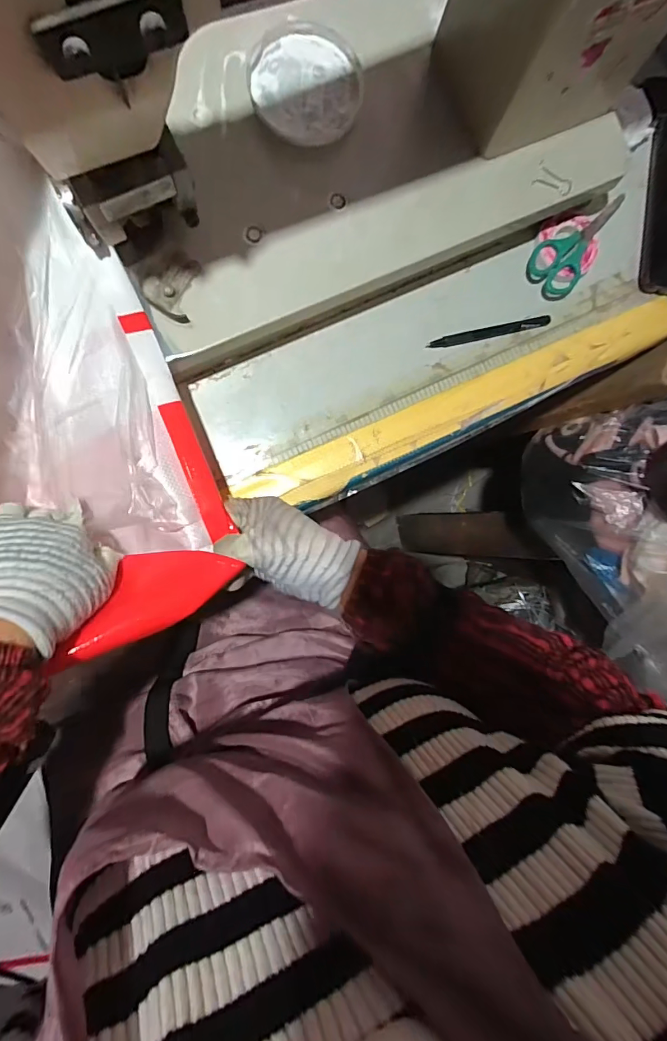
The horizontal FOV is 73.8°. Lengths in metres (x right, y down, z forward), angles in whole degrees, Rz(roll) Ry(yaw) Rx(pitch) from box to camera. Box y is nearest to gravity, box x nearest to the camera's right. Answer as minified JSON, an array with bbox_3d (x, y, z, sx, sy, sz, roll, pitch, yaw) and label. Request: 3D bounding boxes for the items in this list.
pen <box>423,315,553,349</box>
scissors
[{"bbox_3d":[0.153,-0.184,0.433,0.125,0.006,0.011,-15,91,-6],"label":"pen"},{"bbox_3d":[0.244,-0.272,0.439,0.119,0.014,0.051,-42,94,-5],"label":"scissors"}]

